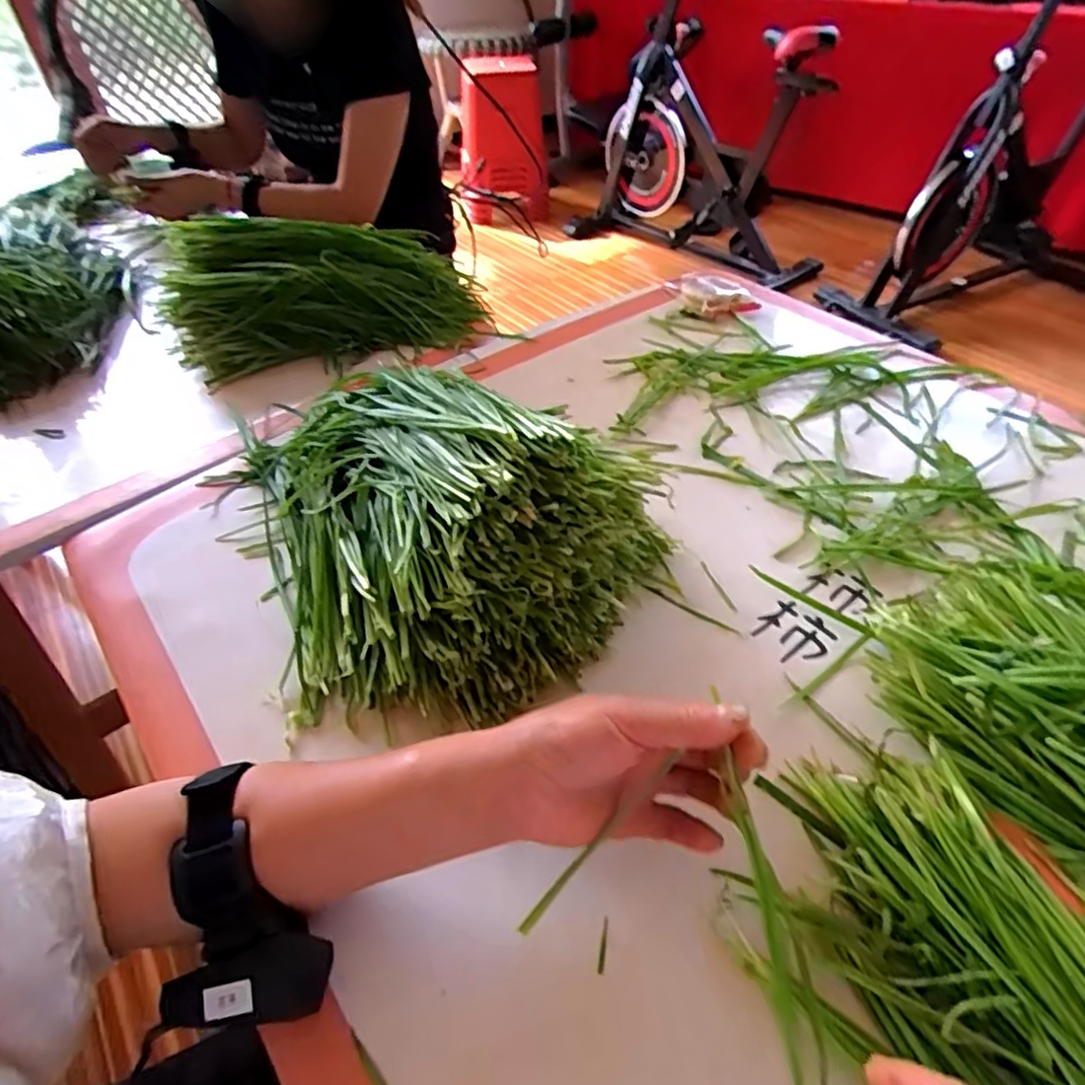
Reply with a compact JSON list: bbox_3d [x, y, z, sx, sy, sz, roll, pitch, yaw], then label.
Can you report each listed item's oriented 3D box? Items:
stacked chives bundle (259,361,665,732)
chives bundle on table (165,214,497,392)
[{"bbox_3d":[-0.064,-0.033,0.443,0.264,0.135,0.274,-20,48,-17],"label":"stacked chives bundle"},{"bbox_3d":[-0.235,-0.285,0.715,0.323,0.111,0.166,-16,47,-14],"label":"chives bundle on table"}]

